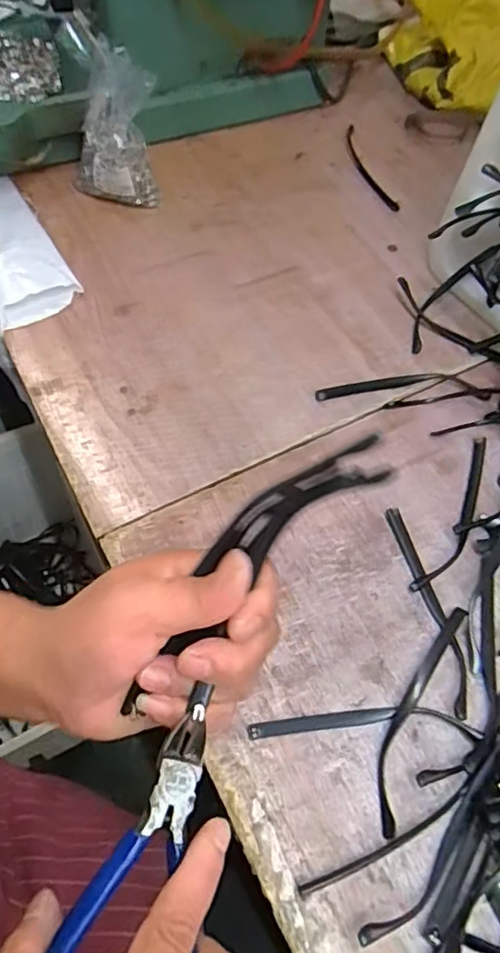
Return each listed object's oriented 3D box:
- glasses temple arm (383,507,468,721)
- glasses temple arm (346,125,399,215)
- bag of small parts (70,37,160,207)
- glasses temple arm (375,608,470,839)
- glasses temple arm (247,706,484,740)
[{"bbox_3d":[0.116,0.082,0.388,0.017,0.008,0.136,-9,61,-9],"label":"glasses temple arm"},{"bbox_3d":[0.119,-0.316,0.618,0.016,0.005,0.138,-10,61,-10],"label":"glasses temple arm"},{"bbox_3d":[-0.121,-0.299,0.533,0.076,0.105,0.072,2,60,-3],"label":"bag of small parts"},{"bbox_3d":[0.098,0.137,0.358,0.020,0.008,0.136,25,61,10],"label":"glasses temple arm"},{"bbox_3d":[0.065,0.141,0.349,0.131,0.013,0.017,1,60,-4],"label":"glasses temple arm"}]

